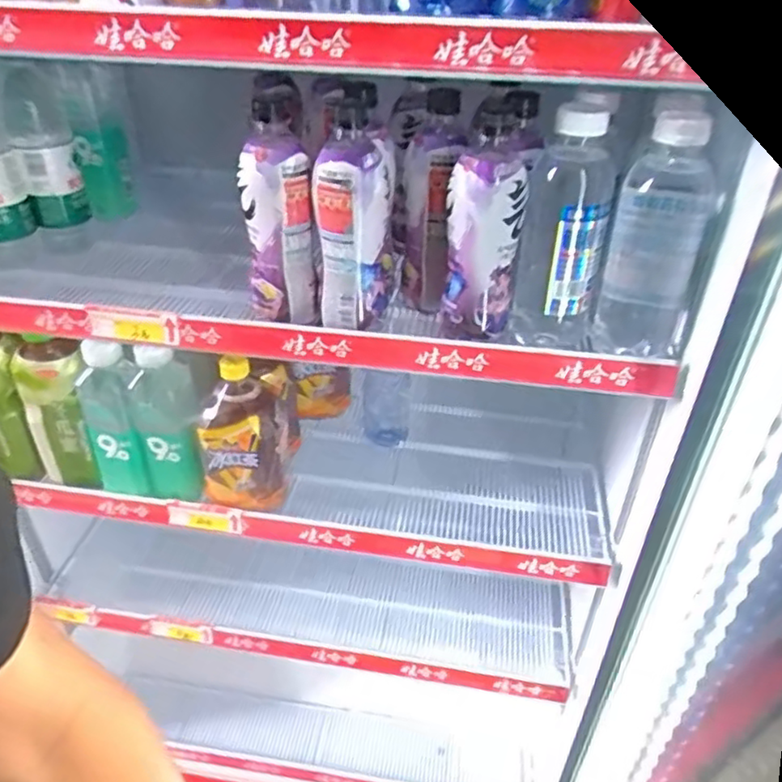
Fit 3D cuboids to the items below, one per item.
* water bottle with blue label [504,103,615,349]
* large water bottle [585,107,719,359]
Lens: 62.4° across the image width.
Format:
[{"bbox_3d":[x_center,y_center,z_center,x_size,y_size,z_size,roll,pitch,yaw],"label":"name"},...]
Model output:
[{"bbox_3d":[0.148,-0.128,0.565,0.071,0.208,0.057,9,36,12],"label":"water bottle with blue label"},{"bbox_3d":[0.227,-0.127,0.557,0.077,0.215,0.069,13,37,16],"label":"large water bottle"}]

